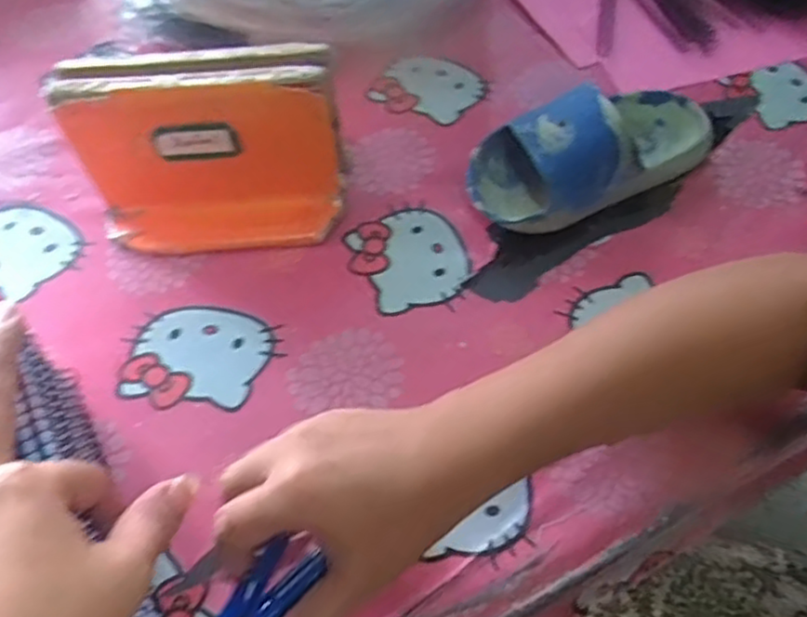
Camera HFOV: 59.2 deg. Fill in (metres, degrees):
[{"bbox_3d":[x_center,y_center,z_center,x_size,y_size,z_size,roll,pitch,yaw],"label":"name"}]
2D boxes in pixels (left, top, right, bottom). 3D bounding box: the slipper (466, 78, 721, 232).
[{"bbox_3d":[0.129,-0.111,0.469,0.180,0.060,0.078,-23,60,-13],"label":"slipper"}]

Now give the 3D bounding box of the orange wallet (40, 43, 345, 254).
[{"bbox_3d":[-0.119,-0.094,0.439,0.157,0.111,0.064,-5,58,-2],"label":"orange wallet"}]

